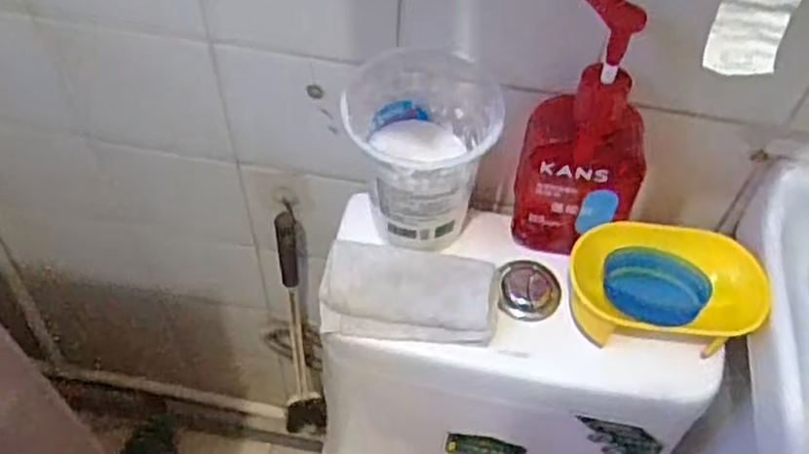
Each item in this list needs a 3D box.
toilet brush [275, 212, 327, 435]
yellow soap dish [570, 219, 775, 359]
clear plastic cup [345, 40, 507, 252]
[{"bbox_3d":[-0.138,0.146,0.943,0.058,0.455,0.075,-13,56,-11],"label":"toilet brush"},{"bbox_3d":[0.206,0.048,0.598,0.151,0.057,0.086,1,55,-2],"label":"yellow soap dish"},{"bbox_3d":[0.013,-0.056,0.607,0.106,0.142,0.113,1,55,-2],"label":"clear plastic cup"}]

